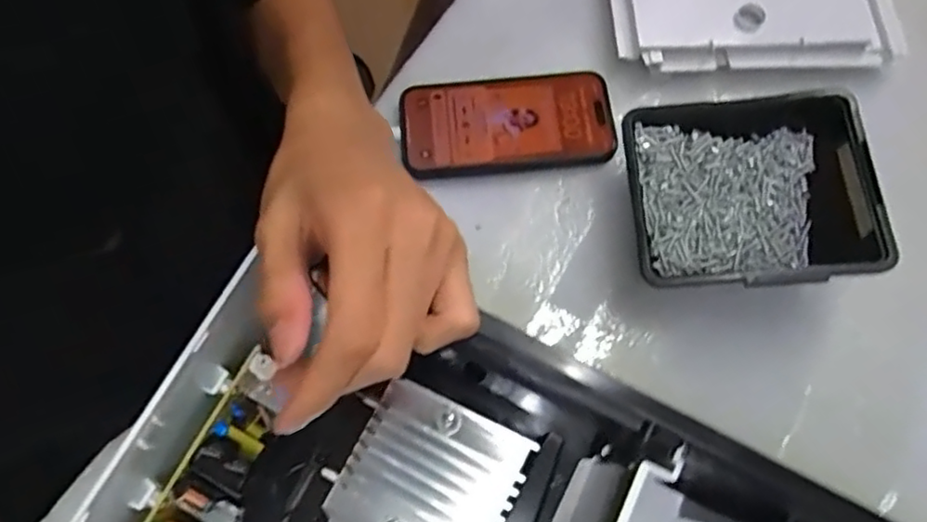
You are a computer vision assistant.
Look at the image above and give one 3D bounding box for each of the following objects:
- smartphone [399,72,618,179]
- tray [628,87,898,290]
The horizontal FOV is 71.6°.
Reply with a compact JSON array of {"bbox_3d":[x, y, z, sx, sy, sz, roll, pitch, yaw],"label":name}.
[{"bbox_3d":[0.030,-0.097,0.449,0.145,0.009,0.073,-5,70,-4],"label":"smartphone"},{"bbox_3d":[0.173,-0.040,0.403,0.136,0.060,0.124,-4,70,-2],"label":"tray"}]

